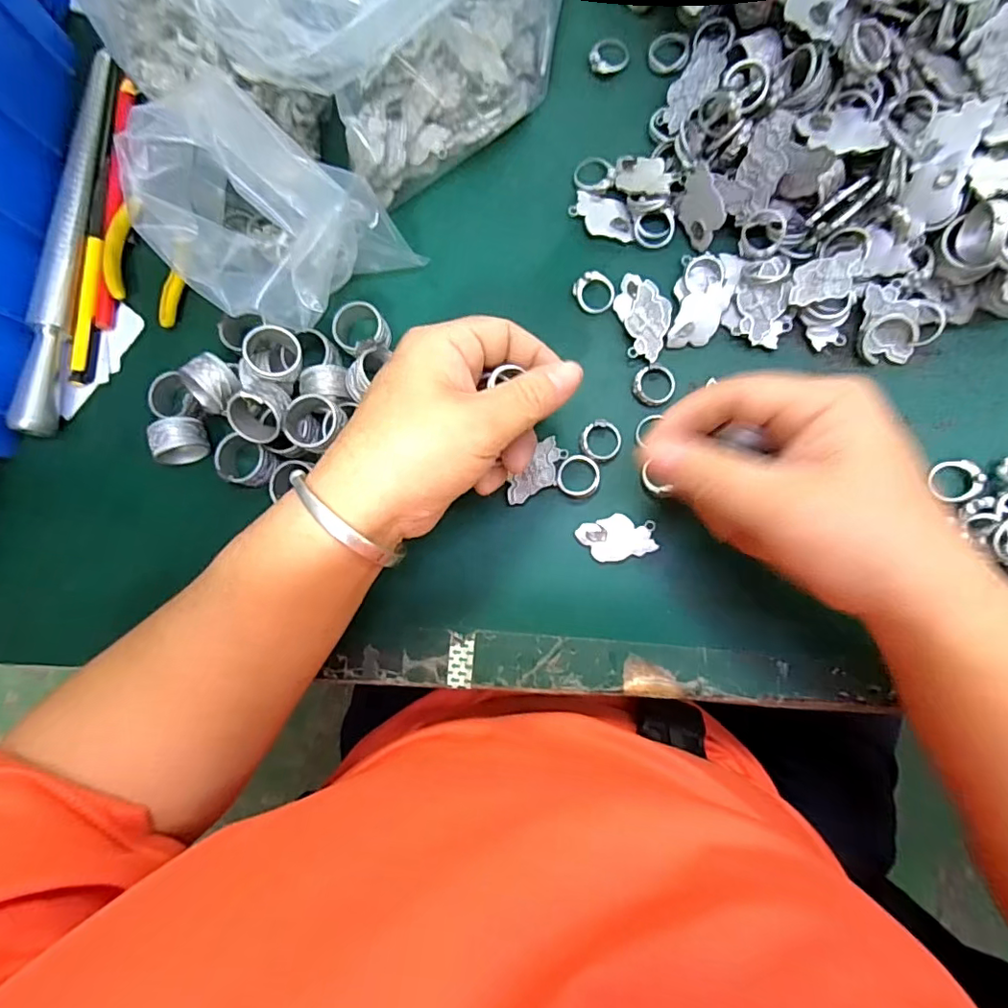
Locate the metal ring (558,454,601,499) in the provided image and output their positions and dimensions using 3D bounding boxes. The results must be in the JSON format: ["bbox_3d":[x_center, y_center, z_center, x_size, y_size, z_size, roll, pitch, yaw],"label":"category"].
[{"bbox_3d":[0.038,-0.014,0.279,0.021,0.004,0.022,-1,84,7],"label":"metal ring"}]

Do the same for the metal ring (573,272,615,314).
[{"bbox_3d":[0.048,-0.112,0.290,0.019,0.007,0.021,-35,81,2],"label":"metal ring"}]

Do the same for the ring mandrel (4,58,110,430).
[{"bbox_3d":[-0.254,-0.151,0.320,0.013,0.022,0.223,7,85,8],"label":"ring mandrel"}]

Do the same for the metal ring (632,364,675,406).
[{"bbox_3d":[0.077,-0.061,0.280,0.020,0.004,0.021,-1,84,7],"label":"metal ring"}]

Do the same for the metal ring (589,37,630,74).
[{"bbox_3d":[0.058,-0.248,0.301,0.022,0.004,0.021,-1,84,7],"label":"metal ring"}]

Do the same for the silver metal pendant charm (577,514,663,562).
[{"bbox_3d":[0.057,0.017,0.274,0.037,0.004,0.022,-12,83,6],"label":"silver metal pendant charm"}]

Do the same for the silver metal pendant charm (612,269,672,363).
[{"bbox_3d":[0.073,-0.098,0.282,0.025,0.010,0.046,-14,83,5],"label":"silver metal pendant charm"}]

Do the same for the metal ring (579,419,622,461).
[{"bbox_3d":[0.049,-0.033,0.280,0.021,0.005,0.020,-1,84,7],"label":"metal ring"}]

